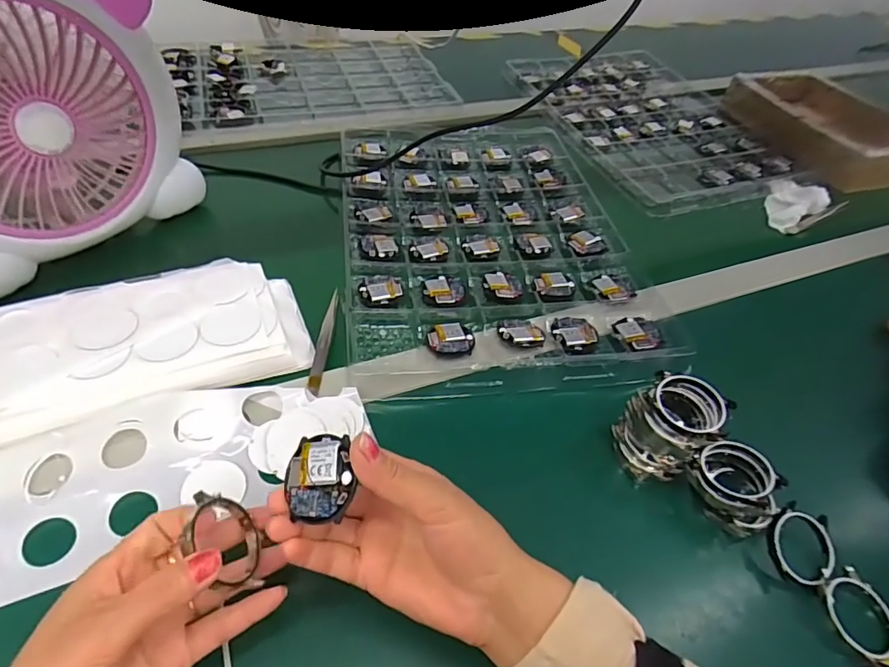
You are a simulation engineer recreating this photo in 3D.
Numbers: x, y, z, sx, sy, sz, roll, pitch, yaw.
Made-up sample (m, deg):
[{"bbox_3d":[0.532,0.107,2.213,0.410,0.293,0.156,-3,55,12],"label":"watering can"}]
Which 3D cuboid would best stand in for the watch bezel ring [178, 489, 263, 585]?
[{"bbox_3d":[-0.113,0.106,0.267,0.007,0.050,0.047,-32,53,13],"label":"watch bezel ring"}]

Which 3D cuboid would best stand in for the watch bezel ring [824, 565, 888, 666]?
[{"bbox_3d":[0.263,0.177,0.322,0.044,0.012,0.050,-15,56,-22],"label":"watch bezel ring"}]

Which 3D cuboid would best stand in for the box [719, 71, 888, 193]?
[{"bbox_3d":[0.586,-0.328,0.800,0.177,0.059,0.291,-10,49,-15],"label":"box"}]

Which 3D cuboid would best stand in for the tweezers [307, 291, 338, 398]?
[{"bbox_3d":[-0.104,0.003,0.452,0.011,0.008,0.125,4,47,-3],"label":"tweezers"}]

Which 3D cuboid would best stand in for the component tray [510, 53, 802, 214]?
[{"bbox_3d":[0.321,-0.349,0.820,0.311,0.019,0.447,-14,51,-19],"label":"component tray"}]

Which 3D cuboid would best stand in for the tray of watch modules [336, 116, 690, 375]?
[{"bbox_3d":[0.045,-0.129,0.582,0.302,0.014,0.435,-3,48,-9],"label":"tray of watch modules"}]

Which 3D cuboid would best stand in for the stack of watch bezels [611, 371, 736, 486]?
[{"bbox_3d":[0.160,0.067,0.369,0.049,0.069,0.053,-11,50,-16],"label":"stack of watch bezels"}]

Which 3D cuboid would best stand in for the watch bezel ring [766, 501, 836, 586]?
[{"bbox_3d":[0.241,0.141,0.347,0.046,0.011,0.049,3,67,-8],"label":"watch bezel ring"}]

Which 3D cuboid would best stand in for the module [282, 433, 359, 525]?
[{"bbox_3d":[-0.063,0.072,0.260,0.039,0.006,0.042,-16,64,21],"label":"module"}]

